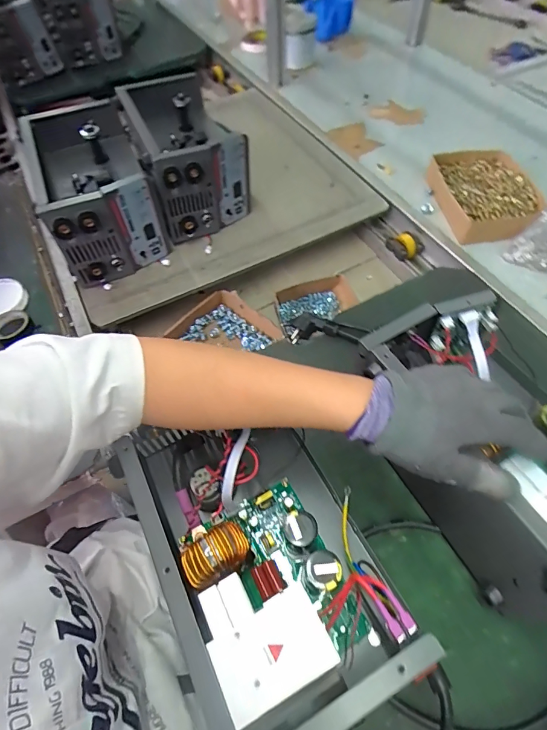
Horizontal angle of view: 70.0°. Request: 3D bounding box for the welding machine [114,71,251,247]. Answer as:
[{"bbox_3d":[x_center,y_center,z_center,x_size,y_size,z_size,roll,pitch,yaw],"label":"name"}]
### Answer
[{"bbox_3d":[-0.164,-0.402,0.743,0.166,0.157,0.298,-21,59,-10],"label":"welding machine"}]

